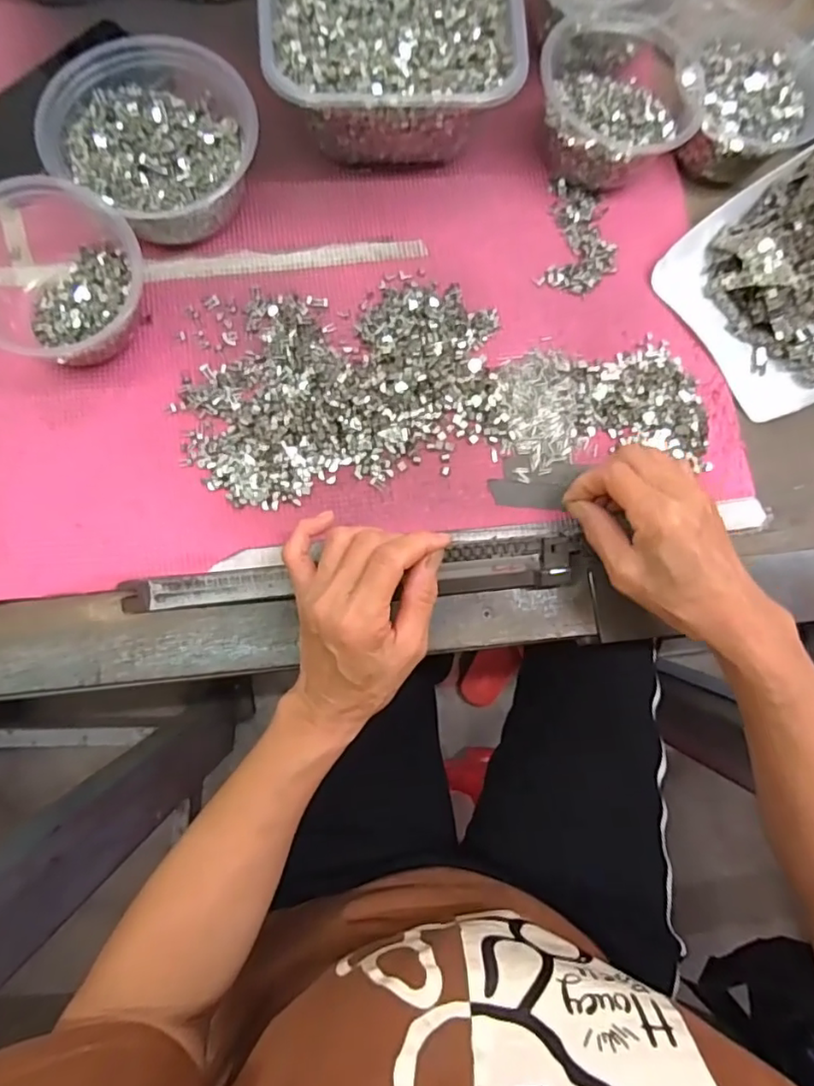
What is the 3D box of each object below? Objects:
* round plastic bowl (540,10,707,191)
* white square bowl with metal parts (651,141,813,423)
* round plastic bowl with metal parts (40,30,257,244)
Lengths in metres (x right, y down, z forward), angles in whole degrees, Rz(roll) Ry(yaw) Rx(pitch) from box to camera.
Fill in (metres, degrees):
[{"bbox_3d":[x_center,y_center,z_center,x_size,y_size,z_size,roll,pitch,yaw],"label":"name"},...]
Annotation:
[{"bbox_3d":[0.153,-0.328,0.430,0.116,0.058,0.122,1,78,-4],"label":"round plastic bowl"},{"bbox_3d":[0.291,-0.196,0.406,0.156,0.080,0.152,-35,82,-10],"label":"white square bowl with metal parts"},{"bbox_3d":[-0.168,-0.279,0.402,0.127,0.061,0.140,35,78,4],"label":"round plastic bowl with metal parts"}]

